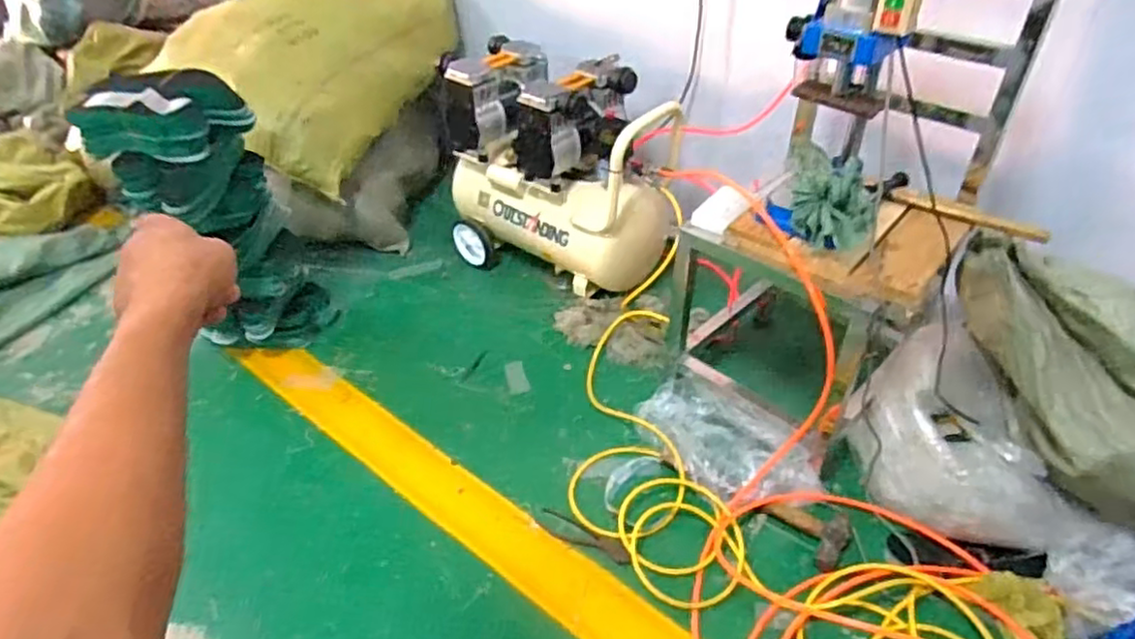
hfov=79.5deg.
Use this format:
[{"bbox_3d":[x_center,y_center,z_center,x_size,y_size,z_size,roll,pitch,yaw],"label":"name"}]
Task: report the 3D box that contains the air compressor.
[{"bbox_3d":[-0.012,-0.385,1.738,0.591,0.496,0.291,22,45,27],"label":"air compressor"}]

